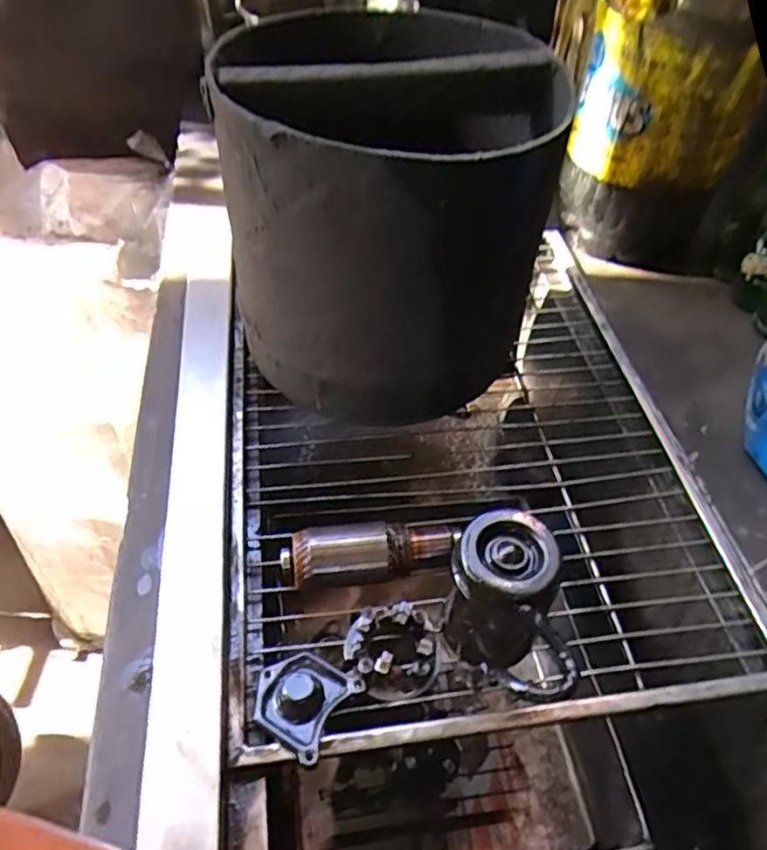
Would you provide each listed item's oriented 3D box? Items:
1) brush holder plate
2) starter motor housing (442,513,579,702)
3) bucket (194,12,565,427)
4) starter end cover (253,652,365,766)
[{"bbox_3d":[0.010,0.168,0.487,0.066,0.028,0.065,2,48,-2],"label":"brush holder plate"},{"bbox_3d":[0.089,0.141,0.452,0.062,0.119,0.123,-13,51,-15],"label":"starter motor housing"},{"bbox_3d":[-0.004,-0.181,0.614,0.270,0.297,0.270,2,48,-2],"label":"bucket"},{"bbox_3d":[-0.059,0.195,0.465,0.065,0.021,0.065,29,53,20],"label":"starter end cover"}]

